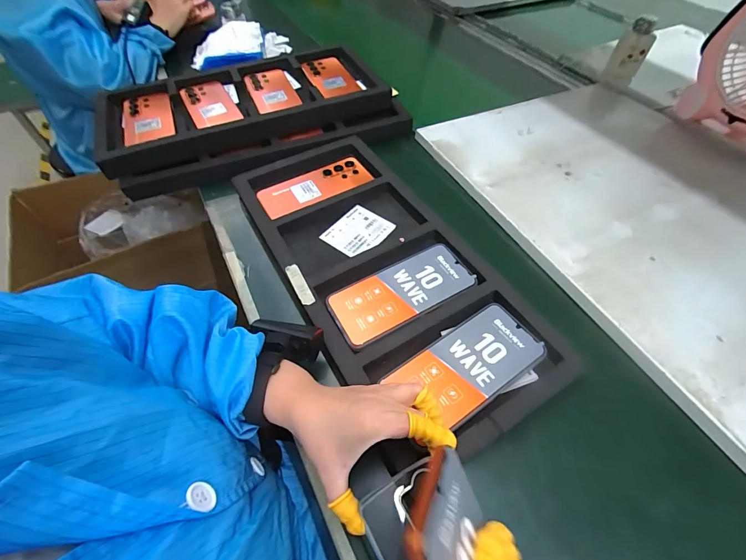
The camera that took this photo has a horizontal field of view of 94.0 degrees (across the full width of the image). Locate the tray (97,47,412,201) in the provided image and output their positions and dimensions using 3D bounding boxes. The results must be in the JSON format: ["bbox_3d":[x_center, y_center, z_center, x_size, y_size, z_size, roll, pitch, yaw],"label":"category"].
[{"bbox_3d":[-0.211,-0.307,0.628,0.506,0.043,0.272,-18,57,-12],"label":"tray"}]

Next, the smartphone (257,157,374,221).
[{"bbox_3d":[-0.086,-0.140,0.532,0.168,0.015,0.078,-24,58,-16],"label":"smartphone"}]

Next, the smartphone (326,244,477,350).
[{"bbox_3d":[0.034,0.014,0.417,0.169,0.007,0.082,-27,59,-17],"label":"smartphone"}]

